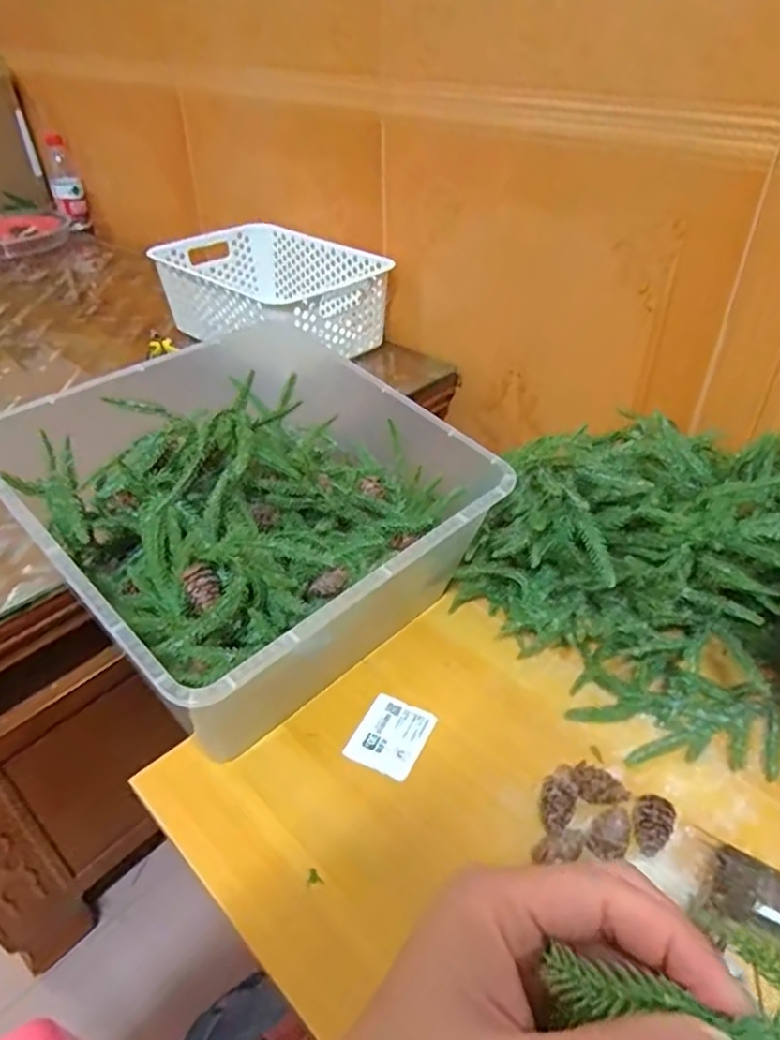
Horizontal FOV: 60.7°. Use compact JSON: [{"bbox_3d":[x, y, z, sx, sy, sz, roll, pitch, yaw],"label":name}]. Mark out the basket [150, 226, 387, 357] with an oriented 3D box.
[{"bbox_3d":[-0.161,-0.315,0.926,0.214,0.099,0.322,-31,47,-32],"label":"basket"}]

